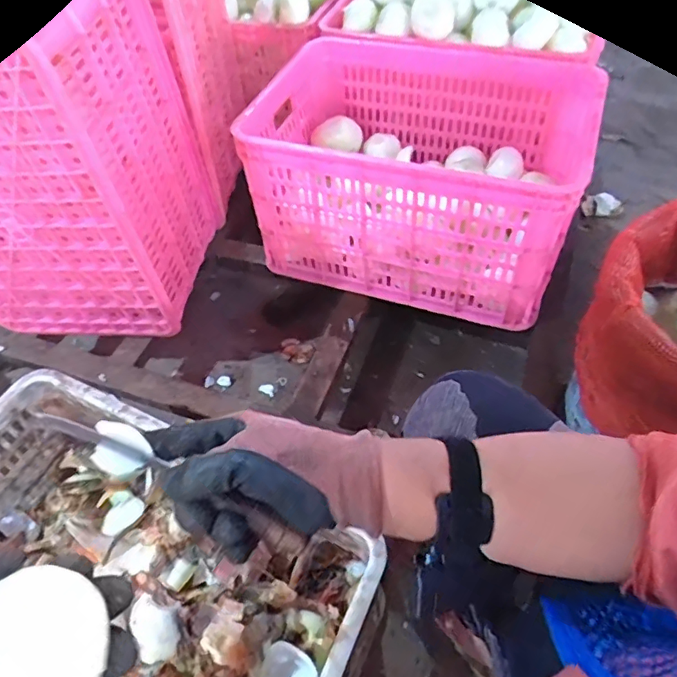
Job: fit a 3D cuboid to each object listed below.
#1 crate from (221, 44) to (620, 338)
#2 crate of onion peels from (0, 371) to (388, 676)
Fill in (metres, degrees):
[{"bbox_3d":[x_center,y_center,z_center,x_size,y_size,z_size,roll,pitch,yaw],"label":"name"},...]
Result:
[{"bbox_3d":[0.144,-0.297,0.988,0.548,0.332,0.432,20,53,18],"label":"crate"},{"bbox_3d":[-0.243,0.294,0.591,0.530,0.157,0.355,19,53,17],"label":"crate of onion peels"}]

